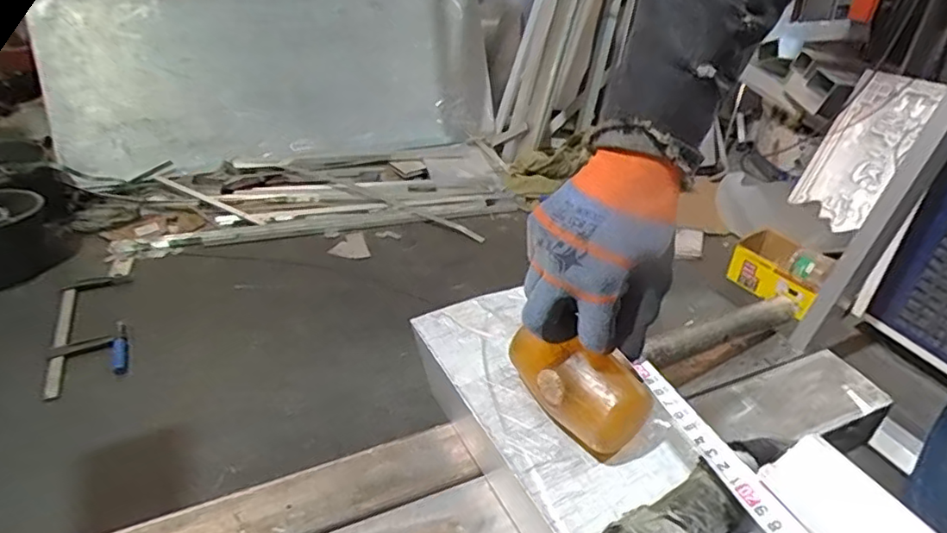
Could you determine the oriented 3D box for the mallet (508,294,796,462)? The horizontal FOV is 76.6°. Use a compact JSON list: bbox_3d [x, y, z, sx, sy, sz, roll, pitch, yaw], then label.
[{"bbox_3d":[0.188,0.074,0.541,0.330,0.067,0.103,-7,32,-37],"label":"mallet"}]

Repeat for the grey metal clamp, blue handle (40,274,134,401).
[{"bbox_3d":[-1.041,0.152,1.627,0.187,0.024,0.552,-14,36,-20],"label":"grey metal clamp, blue handle"}]

